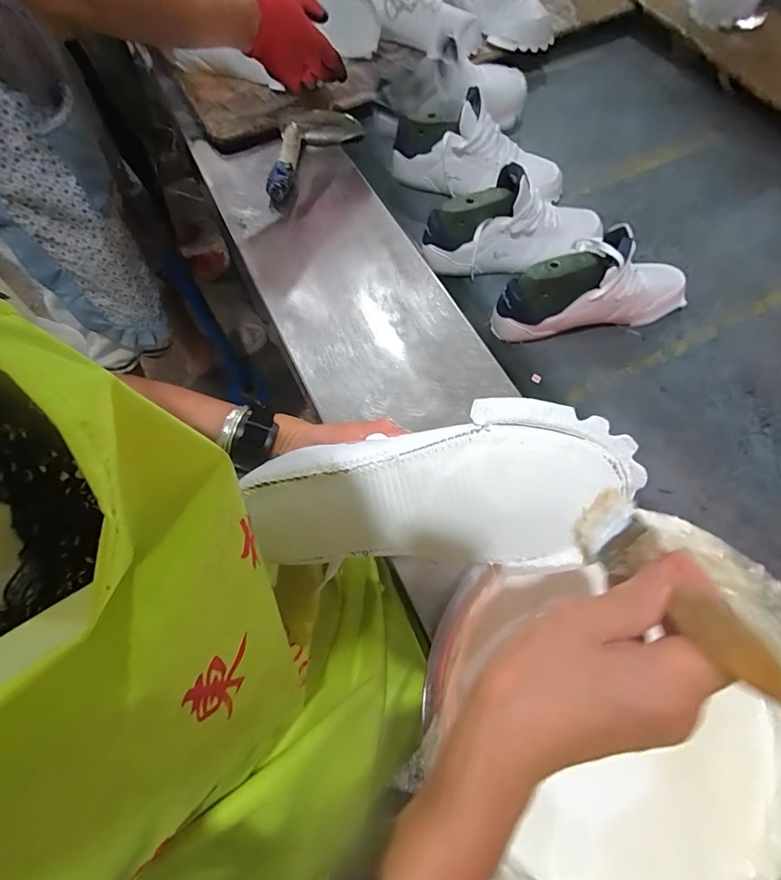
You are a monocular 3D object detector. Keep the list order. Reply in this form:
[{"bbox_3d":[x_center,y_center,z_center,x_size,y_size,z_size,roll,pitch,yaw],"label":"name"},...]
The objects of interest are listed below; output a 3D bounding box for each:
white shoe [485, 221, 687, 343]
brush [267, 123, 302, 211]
[{"bbox_3d":[0.284,-0.212,0.575,0.278,0.114,0.085,-10,71,-5],"label":"white shoe"},{"bbox_3d":[-0.169,-0.444,0.687,0.030,0.035,0.157,9,70,2],"label":"brush"}]

